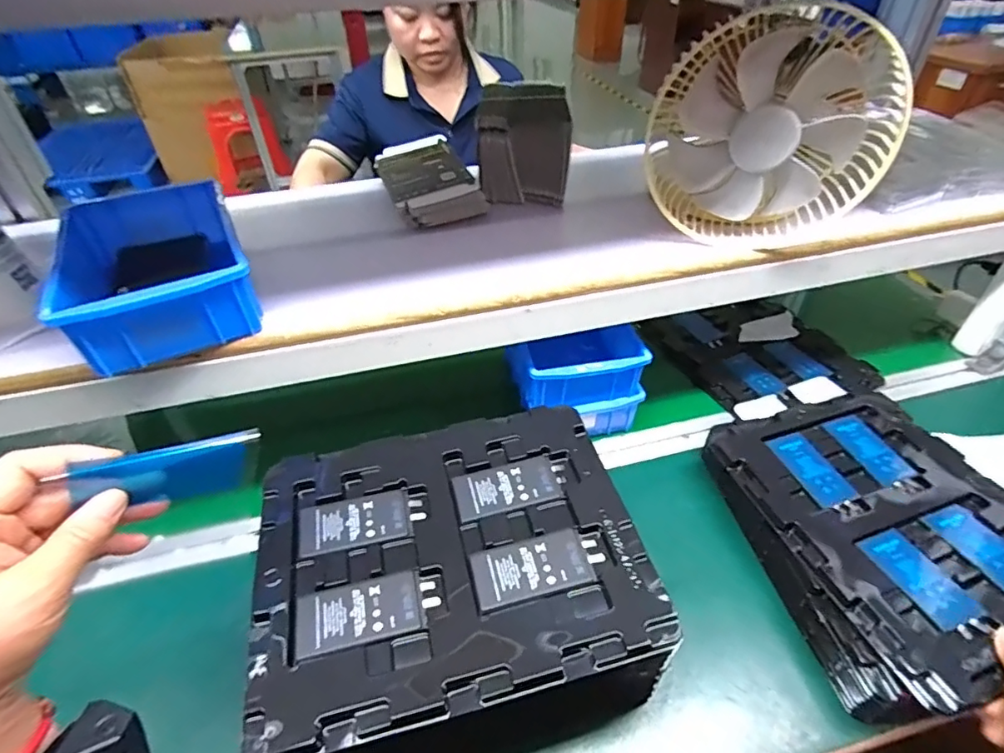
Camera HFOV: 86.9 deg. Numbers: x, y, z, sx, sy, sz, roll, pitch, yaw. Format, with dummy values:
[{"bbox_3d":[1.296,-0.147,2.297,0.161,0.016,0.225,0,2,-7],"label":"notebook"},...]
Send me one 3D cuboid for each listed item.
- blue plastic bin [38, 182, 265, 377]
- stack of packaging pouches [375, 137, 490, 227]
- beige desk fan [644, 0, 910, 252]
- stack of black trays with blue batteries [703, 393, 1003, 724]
[{"bbox_3d":[-0.291,-0.089,0.450,0.132,0.062,0.189,-21,45,-20],"label":"blue plastic bin"},{"bbox_3d":[-0.087,-0.223,0.602,0.100,0.037,0.170,-15,44,-14],"label":"stack of packaging pouches"},{"bbox_3d":[0.229,-0.209,0.465,0.187,0.187,0.058,10,43,13],"label":"beige desk fan"},{"bbox_3d":[0.357,0.140,0.494,0.231,0.059,0.273,-10,43,-8],"label":"stack of black trays with blue batteries"}]

